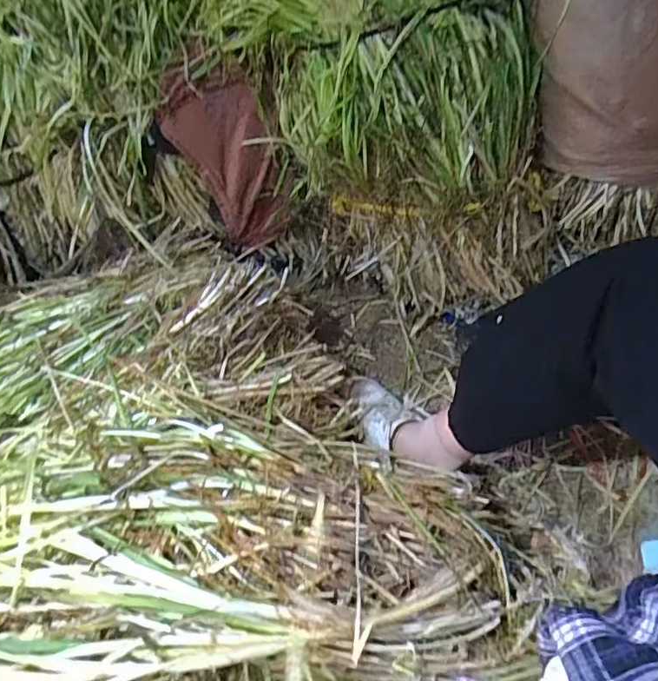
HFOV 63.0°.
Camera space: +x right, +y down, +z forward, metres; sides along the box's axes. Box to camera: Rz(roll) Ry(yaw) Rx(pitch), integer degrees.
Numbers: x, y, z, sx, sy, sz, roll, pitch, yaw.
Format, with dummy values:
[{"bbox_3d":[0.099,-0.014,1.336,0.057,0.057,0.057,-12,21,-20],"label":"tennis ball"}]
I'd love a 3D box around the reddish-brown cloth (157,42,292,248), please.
[{"bbox_3d":[-0.165,-0.300,0.898,0.171,0.317,0.043,-8,51,0],"label":"reddish-brown cloth"}]

